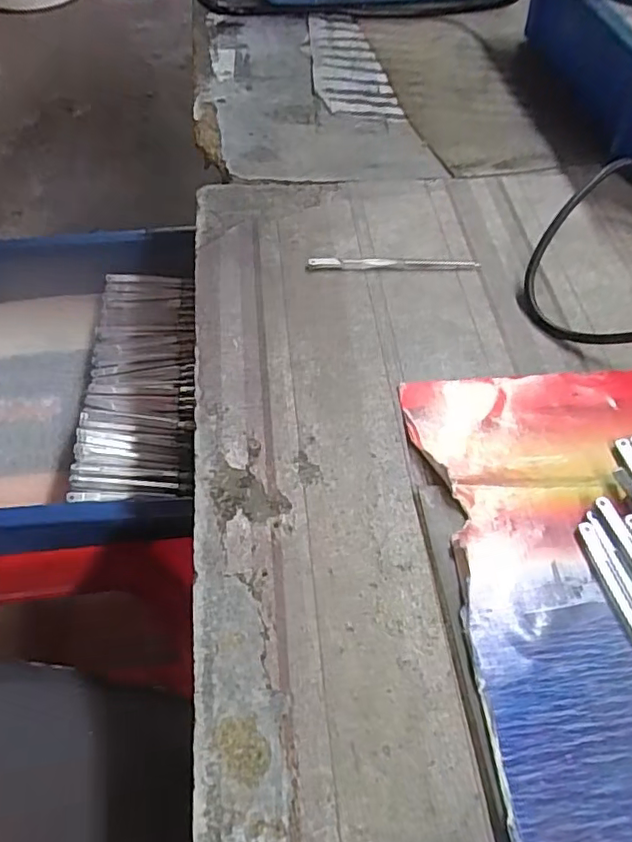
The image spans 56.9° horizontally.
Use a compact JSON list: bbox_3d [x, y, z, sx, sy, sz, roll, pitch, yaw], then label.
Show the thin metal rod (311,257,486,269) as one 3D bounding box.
[{"bbox_3d":[0.050,-0.100,0.368,0.108,0.004,0.009,-1,55,-3],"label":"thin metal rod"}]

